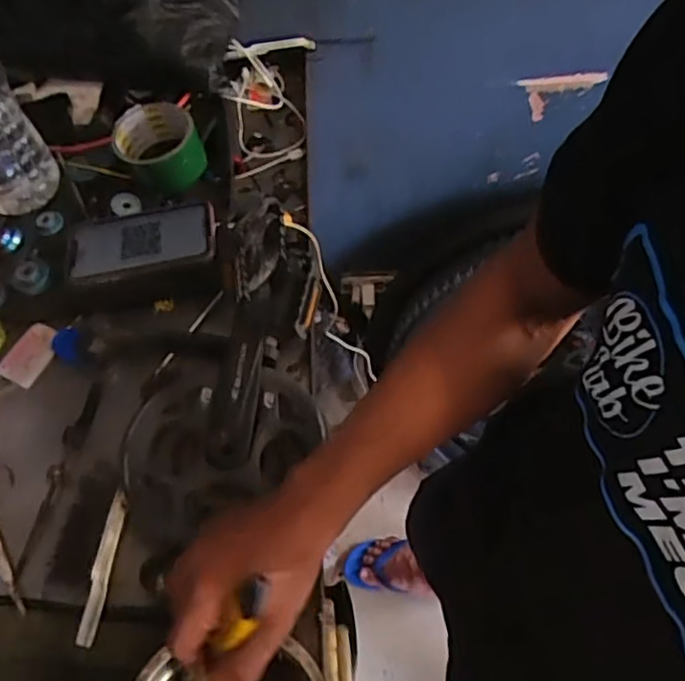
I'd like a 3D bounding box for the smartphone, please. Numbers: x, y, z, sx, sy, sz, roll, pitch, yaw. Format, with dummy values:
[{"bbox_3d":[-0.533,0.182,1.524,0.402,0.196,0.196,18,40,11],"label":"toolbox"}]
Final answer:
[{"bbox_3d":[-0.206,-0.103,0.663,0.152,0.008,0.076,-12,61,2],"label":"smartphone"}]

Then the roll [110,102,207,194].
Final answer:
[{"bbox_3d":[-0.196,-0.208,0.695,0.087,0.056,0.090,0,59,0],"label":"roll"}]

